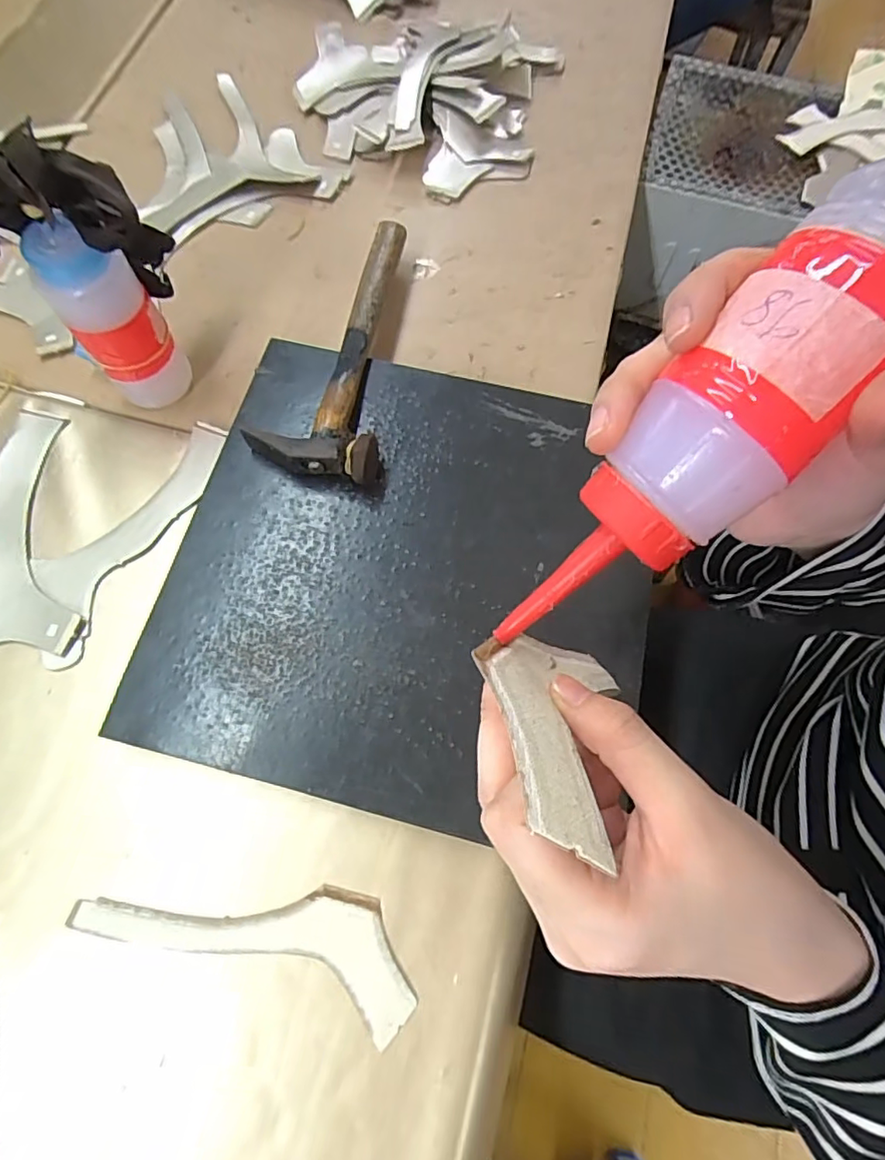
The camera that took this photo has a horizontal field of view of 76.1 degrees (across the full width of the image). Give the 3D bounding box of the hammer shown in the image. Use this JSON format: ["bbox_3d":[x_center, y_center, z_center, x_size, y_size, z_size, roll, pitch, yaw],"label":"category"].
[{"bbox_3d":[-0.073,-0.180,0.412,0.082,0.032,0.235,6,70,0],"label":"hammer"}]

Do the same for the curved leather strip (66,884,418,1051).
[{"bbox_3d":[-0.103,0.189,0.311,0.186,0.004,0.060,18,70,4],"label":"curved leather strip"}]

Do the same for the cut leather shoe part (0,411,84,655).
[{"bbox_3d":[-0.299,-0.034,0.386,0.088,0.007,0.181,-12,71,-6],"label":"cut leather shoe part"}]

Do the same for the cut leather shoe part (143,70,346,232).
[{"bbox_3d":[-0.204,-0.404,0.525,0.177,0.010,0.181,-22,72,-10],"label":"cut leather shoe part"}]

